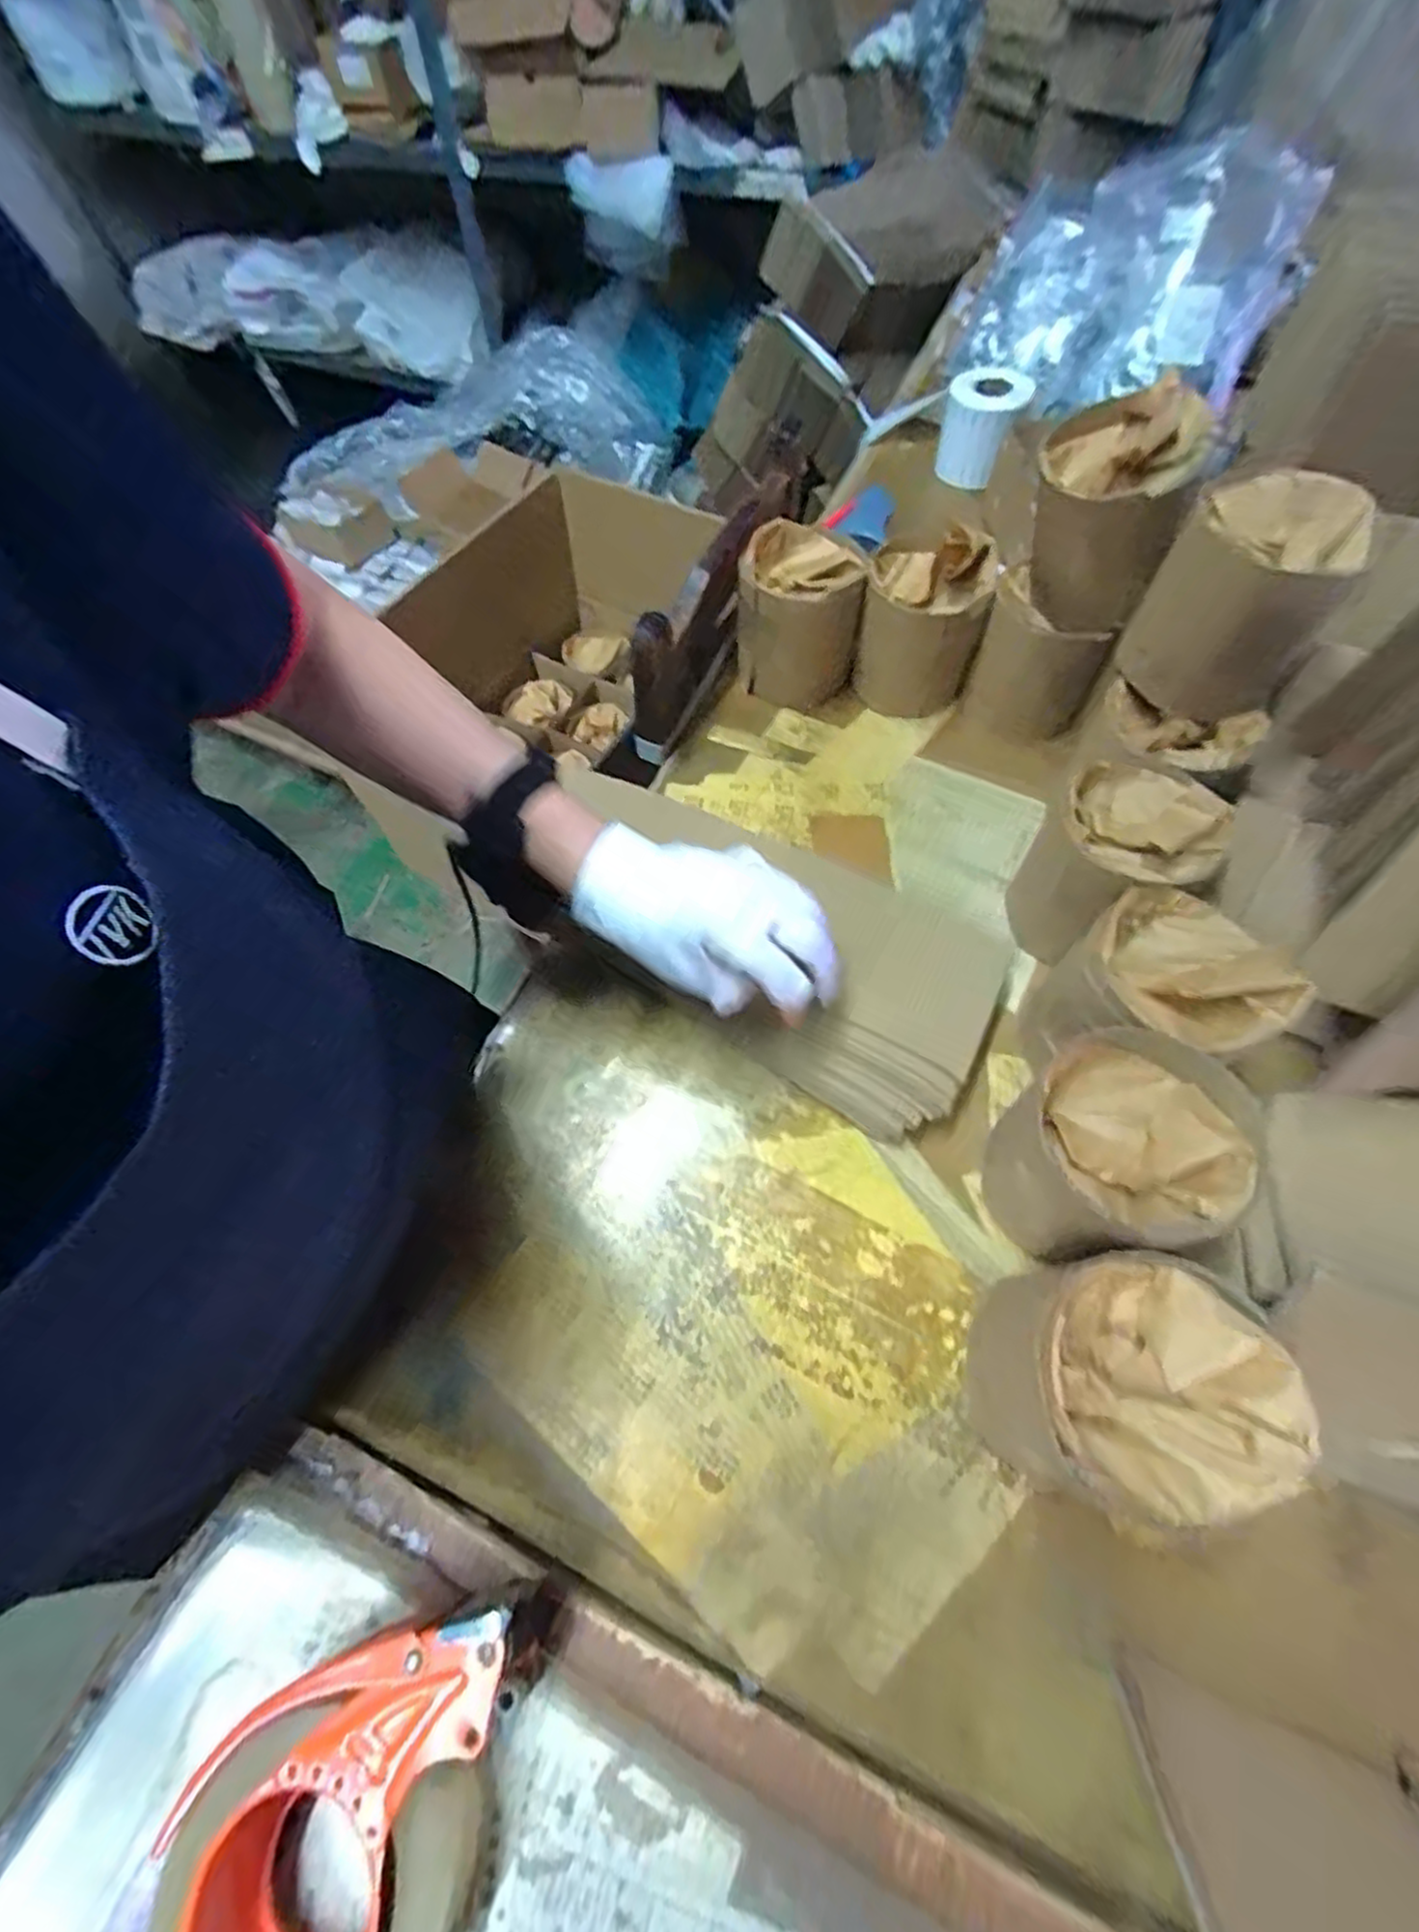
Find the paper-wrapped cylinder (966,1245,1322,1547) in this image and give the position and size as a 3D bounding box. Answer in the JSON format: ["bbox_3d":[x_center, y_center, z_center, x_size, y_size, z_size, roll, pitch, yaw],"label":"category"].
[{"bbox_3d":[0.196,0.205,0.353,0.107,0.119,0.111,20,63,13],"label":"paper-wrapped cylinder"}]

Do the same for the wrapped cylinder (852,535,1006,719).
[{"bbox_3d":[0.194,-0.314,0.647,0.102,0.143,0.088,18,63,12],"label":"wrapped cylinder"}]

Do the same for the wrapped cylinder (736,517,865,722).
[{"bbox_3d":[0.083,-0.321,0.660,0.104,0.111,0.108,5,61,5],"label":"wrapped cylinder"}]

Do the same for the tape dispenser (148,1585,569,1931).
[{"bbox_3d":[-0.154,0.355,0.313,0.113,0.065,0.162,20,63,13],"label":"tape dispenser"}]

